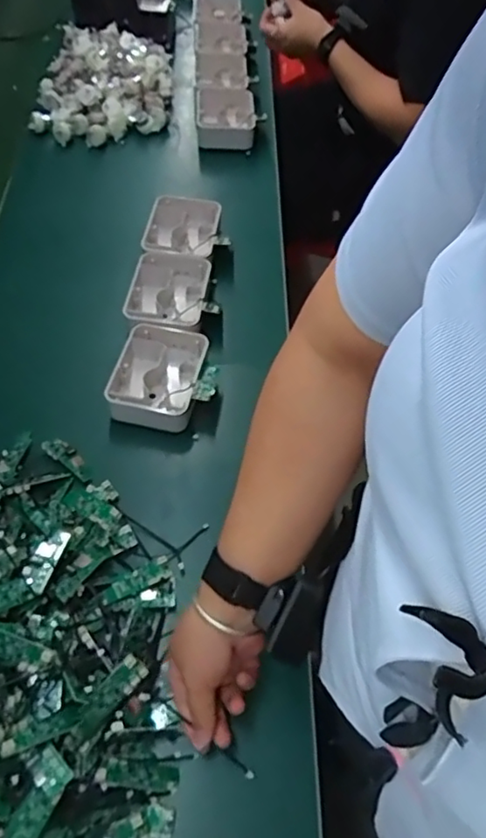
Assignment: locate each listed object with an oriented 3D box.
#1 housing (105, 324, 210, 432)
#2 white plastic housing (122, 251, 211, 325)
[{"bbox_3d":[-0.105,-0.051,0.739,0.103,0.044,0.139,10,57,7],"label":"housing"},{"bbox_3d":[-0.102,-0.173,0.814,0.102,0.040,0.130,6,56,4],"label":"white plastic housing"}]

